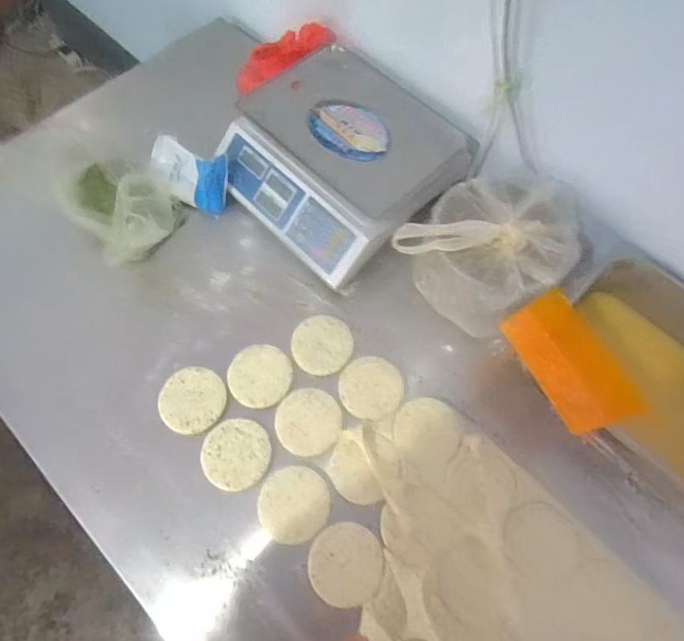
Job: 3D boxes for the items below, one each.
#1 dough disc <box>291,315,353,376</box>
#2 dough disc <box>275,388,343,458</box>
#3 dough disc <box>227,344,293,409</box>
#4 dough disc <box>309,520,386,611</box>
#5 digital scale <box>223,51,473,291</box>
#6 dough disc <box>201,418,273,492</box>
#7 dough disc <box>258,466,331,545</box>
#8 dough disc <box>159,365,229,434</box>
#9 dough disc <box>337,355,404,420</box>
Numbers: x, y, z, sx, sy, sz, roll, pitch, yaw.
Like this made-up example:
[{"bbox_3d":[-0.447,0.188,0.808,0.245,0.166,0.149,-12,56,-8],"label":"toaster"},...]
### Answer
[{"bbox_3d":[-0.030,0.038,0.749,0.091,0.007,0.096,0,65,-1],"label":"dough disc"},{"bbox_3d":[-0.048,0.146,0.697,0.092,0.006,0.096,0,65,-1],"label":"dough disc"},{"bbox_3d":[-0.124,0.082,0.724,0.094,0.014,0.097,0,65,-1],"label":"dough disc"},{"bbox_3d":[0.006,0.315,0.622,0.093,0.011,0.095,5,65,1],"label":"dough disc"},{"bbox_3d":[-0.007,-0.272,0.815,0.369,0.108,0.314,41,71,16],"label":"digital scale"},{"bbox_3d":[-0.148,0.186,0.676,0.093,0.006,0.095,0,65,-1],"label":"dough disc"},{"bbox_3d":[-0.065,0.248,0.652,0.093,0.006,0.094,0,65,-1],"label":"dough disc"},{"bbox_3d":[-0.220,0.117,0.709,0.092,0.014,0.100,0,65,-1],"label":"dough disc"},{"bbox_3d":[0.044,0.100,0.717,0.094,0.011,0.091,0,65,-1],"label":"dough disc"}]

